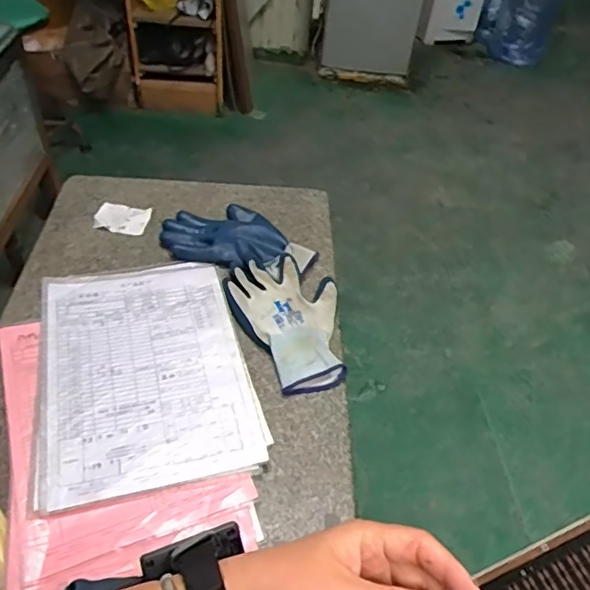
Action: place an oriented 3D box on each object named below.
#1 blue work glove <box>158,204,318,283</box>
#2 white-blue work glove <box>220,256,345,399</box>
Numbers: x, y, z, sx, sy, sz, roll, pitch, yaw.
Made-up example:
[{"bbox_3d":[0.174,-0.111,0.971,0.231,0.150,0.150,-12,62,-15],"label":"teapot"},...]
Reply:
[{"bbox_3d":[-0.077,-0.076,0.806,0.212,0.025,0.134,21,47,13],"label":"blue work glove"},{"bbox_3d":[0.002,0.028,0.702,0.129,0.027,0.199,-19,51,-23],"label":"white-blue work glove"}]

